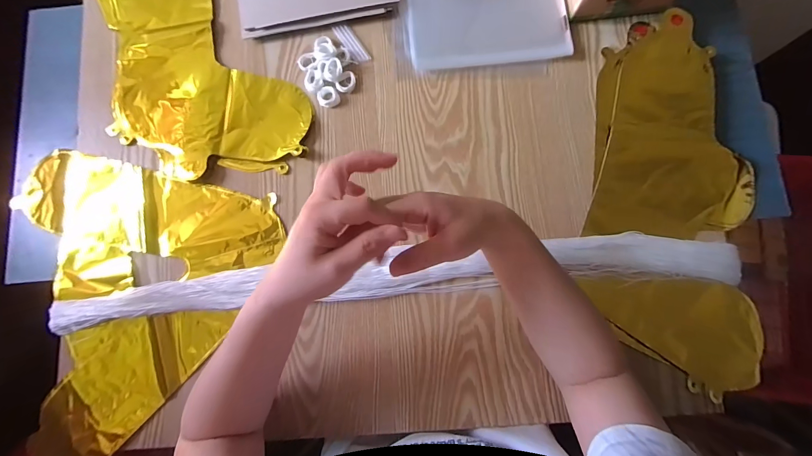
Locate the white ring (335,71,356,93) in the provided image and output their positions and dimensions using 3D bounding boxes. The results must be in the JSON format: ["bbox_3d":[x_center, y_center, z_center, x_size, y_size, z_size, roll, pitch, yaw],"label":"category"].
[{"bbox_3d":[-0.076,-0.188,0.456,0.020,0.008,0.027,42,84,7],"label":"white ring"}]

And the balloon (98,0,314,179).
[{"bbox_3d":[-0.298,-0.245,0.474,0.222,0.011,0.420,-26,81,-2],"label":"balloon"}]

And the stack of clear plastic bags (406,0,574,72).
[{"bbox_3d":[0.102,-0.325,0.468,0.204,0.020,0.223,-4,81,1],"label":"stack of clear plastic bags"}]

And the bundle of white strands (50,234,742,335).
[{"bbox_3d":[-0.017,0.058,0.413,0.786,0.026,0.058,-5,81,1],"label":"bundle of white strands"}]

